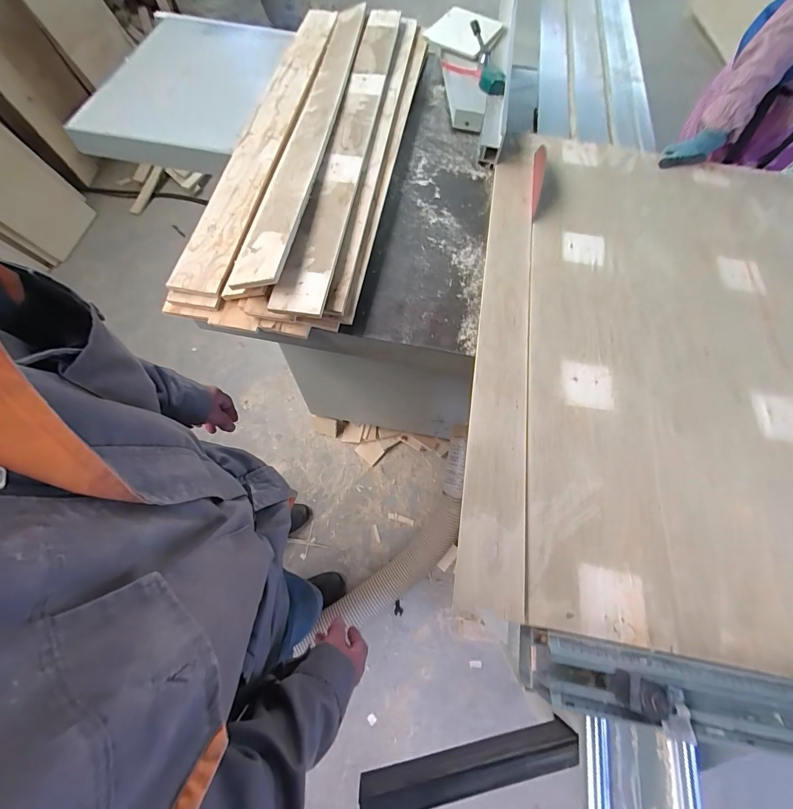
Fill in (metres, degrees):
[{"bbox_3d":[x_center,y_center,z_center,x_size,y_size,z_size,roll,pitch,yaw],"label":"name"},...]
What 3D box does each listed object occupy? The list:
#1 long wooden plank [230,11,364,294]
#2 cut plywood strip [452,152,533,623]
[{"bbox_3d":[-0.193,-0.794,0.928,0.111,0.027,1.283,-2,60,10],"label":"long wooden plank"},{"bbox_3d":[0.209,-0.170,0.685,0.094,0.024,0.985,10,67,4],"label":"cut plywood strip"}]

